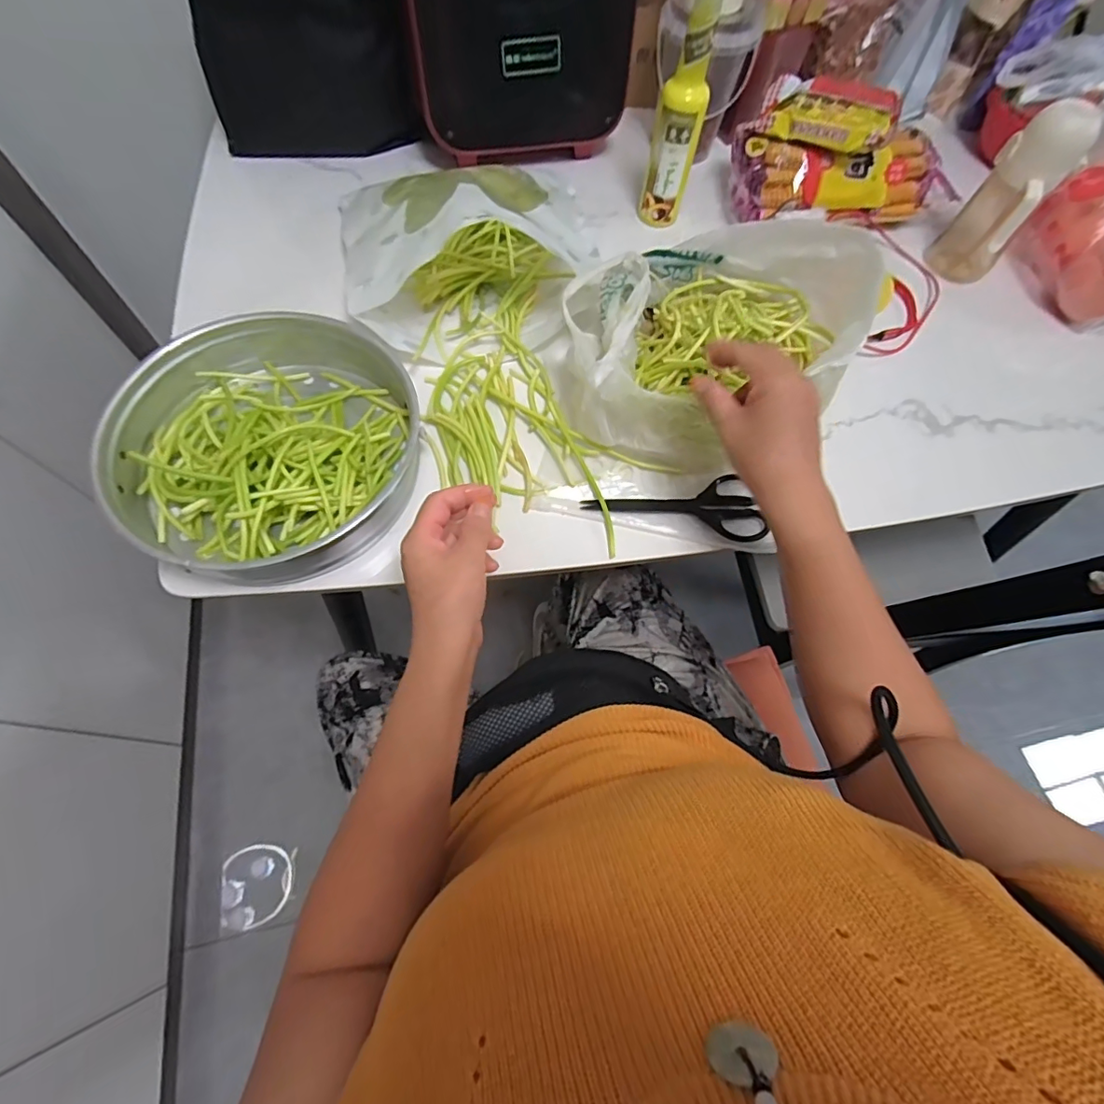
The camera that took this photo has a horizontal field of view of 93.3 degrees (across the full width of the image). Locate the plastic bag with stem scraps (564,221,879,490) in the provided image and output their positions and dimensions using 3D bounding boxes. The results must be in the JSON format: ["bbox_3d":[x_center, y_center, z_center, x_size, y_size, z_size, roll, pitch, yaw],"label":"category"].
[{"bbox_3d":[0.143,-0.205,0.498,0.257,0.134,0.234,16,66,4],"label":"plastic bag with stem scraps"}]

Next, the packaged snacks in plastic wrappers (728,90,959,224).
[{"bbox_3d":[0.369,-0.477,0.642,0.275,0.094,0.133,0,66,-3],"label":"packaged snacks in plastic wrappers"}]

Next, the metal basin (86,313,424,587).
[{"bbox_3d":[-0.256,-0.099,0.481,0.248,0.089,0.227,1,66,-3],"label":"metal basin"}]

